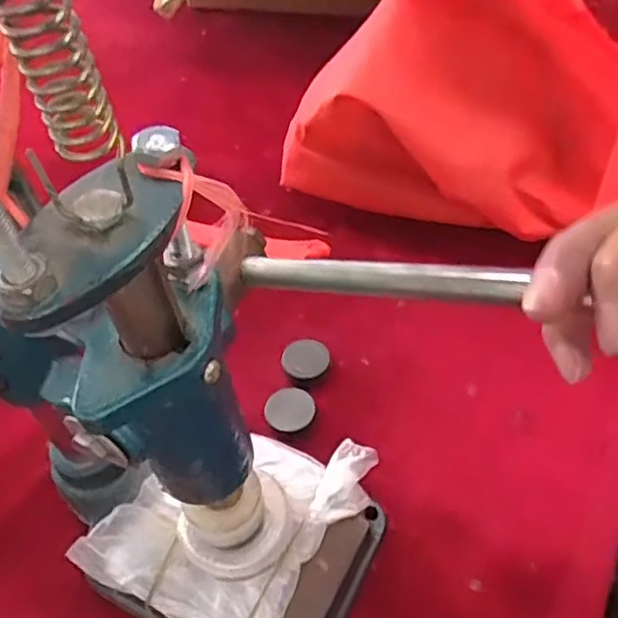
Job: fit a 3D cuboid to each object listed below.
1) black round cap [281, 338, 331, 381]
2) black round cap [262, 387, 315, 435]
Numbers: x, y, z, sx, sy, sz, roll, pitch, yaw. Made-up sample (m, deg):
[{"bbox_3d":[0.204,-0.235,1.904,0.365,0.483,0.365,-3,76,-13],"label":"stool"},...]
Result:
[{"bbox_3d":[-0.003,0.036,0.458,0.032,0.008,0.030,-3,50,4],"label":"black round cap"},{"bbox_3d":[-0.013,0.066,0.433,0.033,0.007,0.032,-3,50,4],"label":"black round cap"}]

